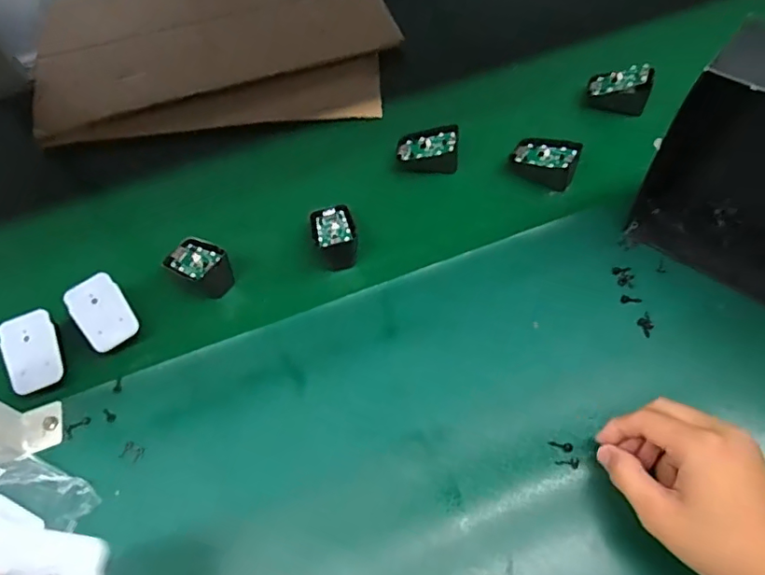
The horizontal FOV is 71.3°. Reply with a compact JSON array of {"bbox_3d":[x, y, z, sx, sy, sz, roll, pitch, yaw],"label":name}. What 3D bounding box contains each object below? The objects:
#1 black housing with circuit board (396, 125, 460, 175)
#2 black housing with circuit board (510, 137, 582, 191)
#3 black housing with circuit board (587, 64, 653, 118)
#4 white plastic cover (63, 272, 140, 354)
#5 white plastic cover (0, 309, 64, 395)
[{"bbox_3d":[0.050,-0.151,0.589,0.069,0.037,0.046,4,58,7],"label":"black housing with circuit board"},{"bbox_3d":[0.172,-0.137,0.566,0.070,0.033,0.047,30,64,21],"label":"black housing with circuit board"},{"bbox_3d":[0.272,-0.227,0.610,0.065,0.046,0.034,26,63,19],"label":"black housing with circuit board"},{"bbox_3d":[-0.258,0.022,0.490,0.045,0.006,0.069,-33,83,-21],"label":"white plastic cover"},{"bbox_3d":[-0.311,0.057,0.473,0.042,0.005,0.069,-19,81,-16],"label":"white plastic cover"}]

